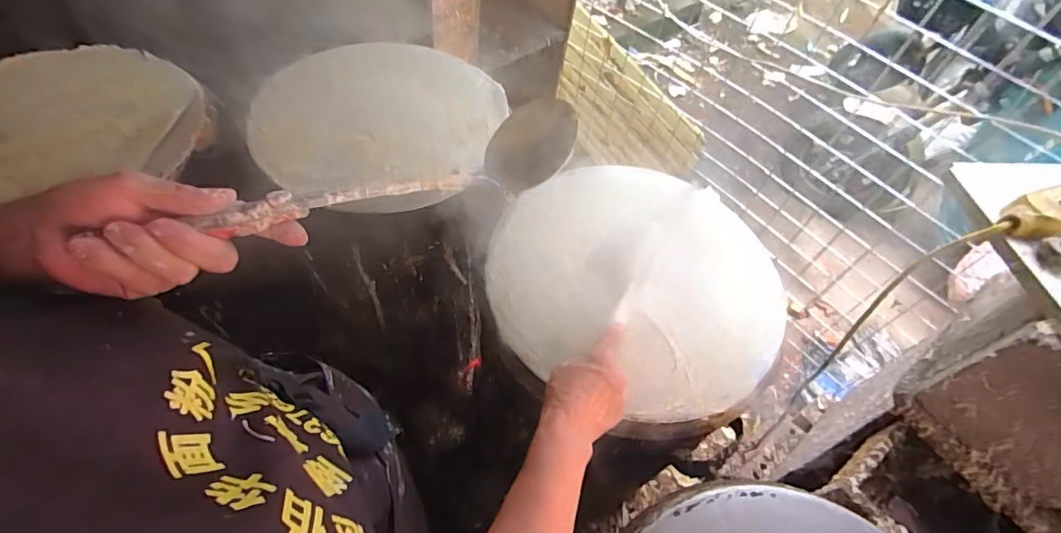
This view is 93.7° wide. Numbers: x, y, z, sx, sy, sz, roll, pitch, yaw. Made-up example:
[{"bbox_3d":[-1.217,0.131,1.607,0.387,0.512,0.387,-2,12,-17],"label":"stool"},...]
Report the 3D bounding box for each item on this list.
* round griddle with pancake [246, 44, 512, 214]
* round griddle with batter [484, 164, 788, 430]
[{"bbox_3d":[-0.227,-0.227,0.752,0.348,0.022,0.347,2,56,-3],"label":"round griddle with pancake"},{"bbox_3d":[0.136,0.002,0.626,0.353,0.036,0.341,2,56,-3],"label":"round griddle with batter"}]

